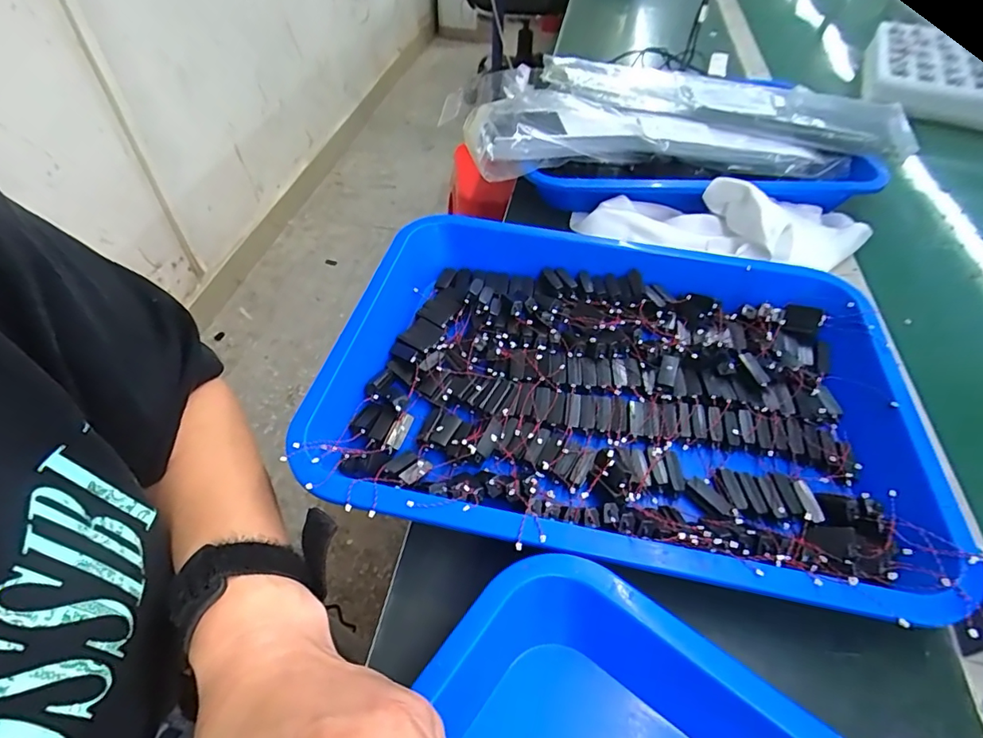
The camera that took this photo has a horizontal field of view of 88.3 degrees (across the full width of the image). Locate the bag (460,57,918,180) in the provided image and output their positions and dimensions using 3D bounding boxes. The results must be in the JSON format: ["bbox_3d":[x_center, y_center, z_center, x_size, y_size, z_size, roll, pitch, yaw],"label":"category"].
[{"bbox_3d":[0.209,-0.266,0.535,0.468,0.060,0.183,1,49,0],"label":"bag"}]

